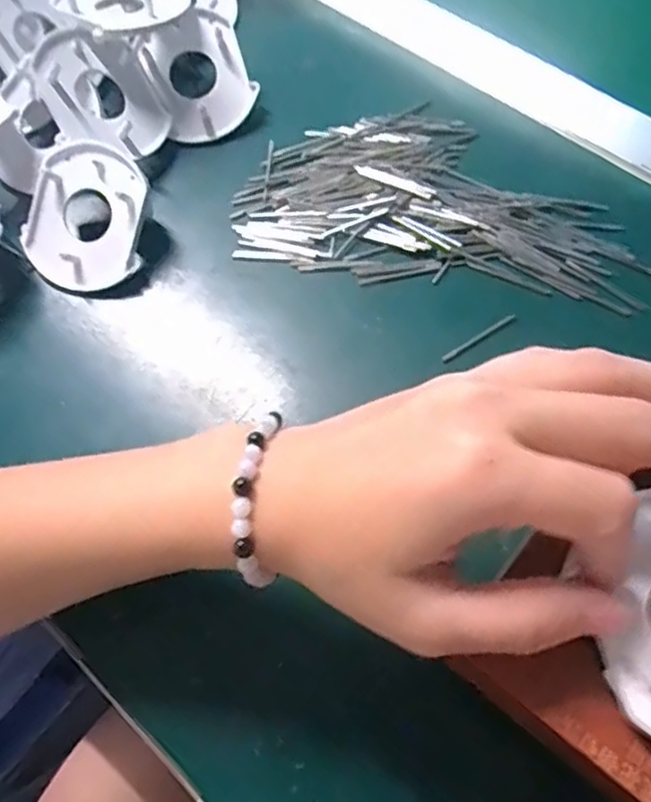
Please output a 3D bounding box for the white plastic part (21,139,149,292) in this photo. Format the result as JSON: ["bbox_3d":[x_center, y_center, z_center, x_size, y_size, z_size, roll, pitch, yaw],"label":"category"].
[{"bbox_3d":[-0.117,-0.090,0.327,0.059,0.011,0.069,28,98,9],"label":"white plastic part"}]

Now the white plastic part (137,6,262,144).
[{"bbox_3d":[-0.070,-0.180,0.367,0.053,0.016,0.068,-26,94,-3],"label":"white plastic part"}]

